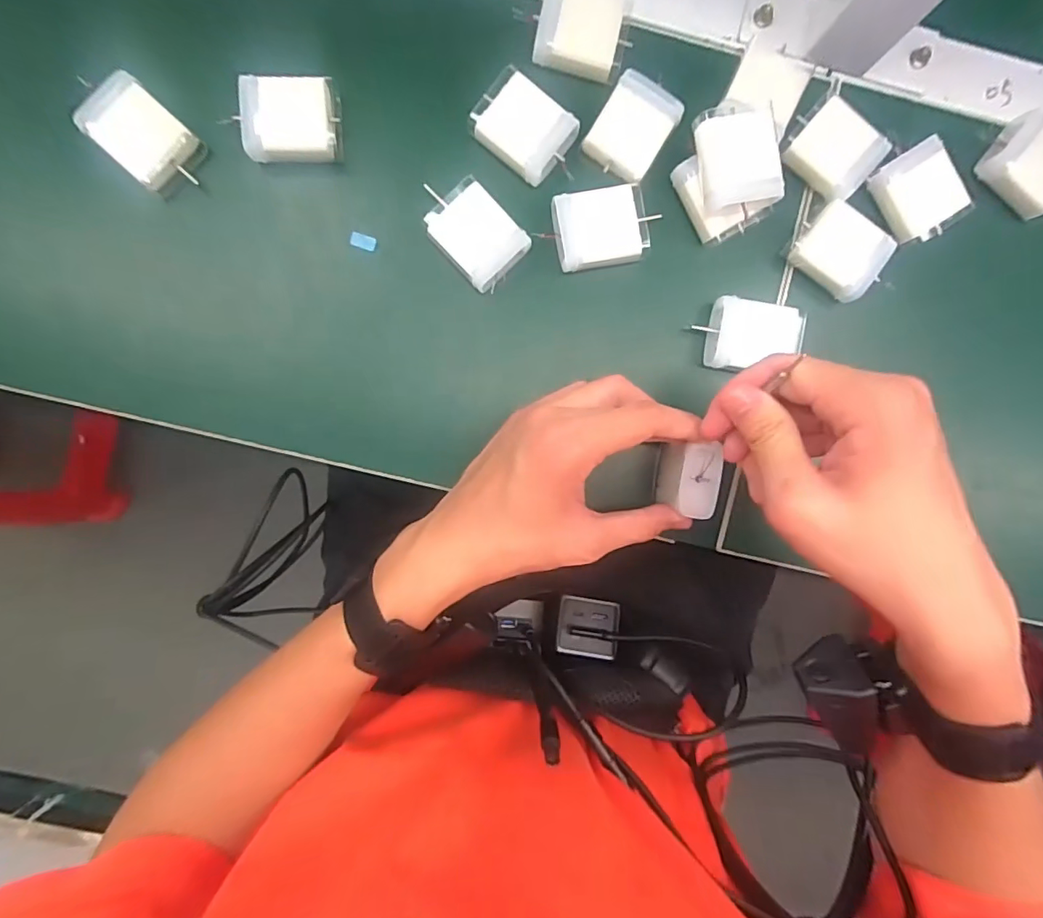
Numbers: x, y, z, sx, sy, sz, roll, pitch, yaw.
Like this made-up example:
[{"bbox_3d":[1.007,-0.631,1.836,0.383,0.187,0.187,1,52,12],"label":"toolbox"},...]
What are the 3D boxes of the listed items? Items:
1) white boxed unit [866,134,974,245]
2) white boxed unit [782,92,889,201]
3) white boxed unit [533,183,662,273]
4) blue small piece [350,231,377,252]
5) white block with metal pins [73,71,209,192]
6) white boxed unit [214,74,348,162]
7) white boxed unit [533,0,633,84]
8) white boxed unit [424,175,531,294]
[{"bbox_3d":[0.237,-0.157,0.308,0.044,0.011,0.050,-32,93,0],"label":"white boxed unit"},{"bbox_3d":[0.186,-0.183,0.308,0.047,0.015,0.044,41,91,-3],"label":"white boxed unit"},{"bbox_3d":[0.045,-0.134,0.304,0.057,0.013,0.043,-13,93,-1],"label":"white boxed unit"},{"bbox_3d":[-0.094,-0.129,0.307,0.015,0.004,0.009,15,92,-2],"label":"blue small piece"},{"bbox_3d":[-0.208,-0.178,0.287,0.054,0.023,0.040,42,91,-3],"label":"white block with metal pins"},{"bbox_3d":[-0.132,-0.191,0.294,0.052,0.021,0.042,-6,93,-1],"label":"white boxed unit"},{"bbox_3d":[0.036,-0.247,0.297,0.050,0.010,0.045,12,92,-2],"label":"white boxed unit"},{"bbox_3d":[-0.029,-0.132,0.303,0.060,0.014,0.041,44,91,-3],"label":"white boxed unit"}]

